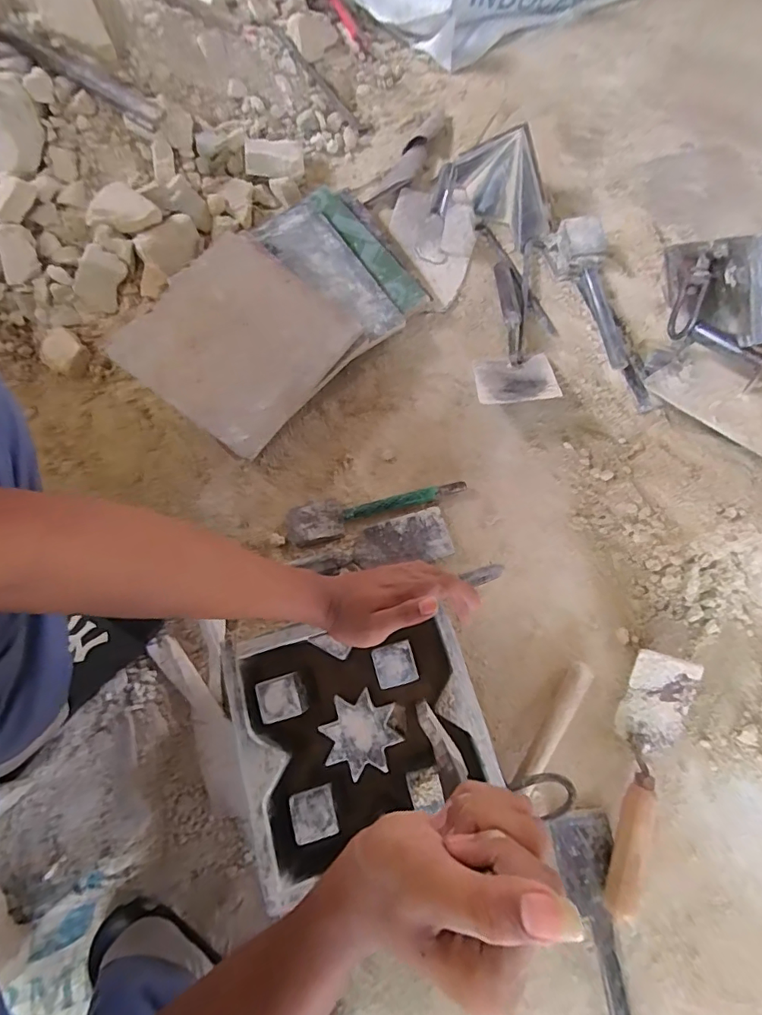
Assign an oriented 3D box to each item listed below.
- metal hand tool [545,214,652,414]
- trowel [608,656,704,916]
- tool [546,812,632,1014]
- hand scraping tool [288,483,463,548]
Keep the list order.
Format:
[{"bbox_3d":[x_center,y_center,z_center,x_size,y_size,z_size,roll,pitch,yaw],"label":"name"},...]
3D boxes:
[{"bbox_3d":[0.323,-0.297,0.722,0.069,0.063,0.336,-8,72,-1],"label":"metal hand tool"},{"bbox_3d":[0.291,0.296,0.531,0.069,0.052,0.261,16,73,6],"label":"trowel"},{"bbox_3d":[0.244,0.488,0.489,0.062,0.014,0.316,-11,72,-2],"label":"tool"},{"bbox_3d":[-0.008,-0.001,0.656,0.242,0.017,0.056,-13,72,-3],"label":"hand scraping tool"}]

